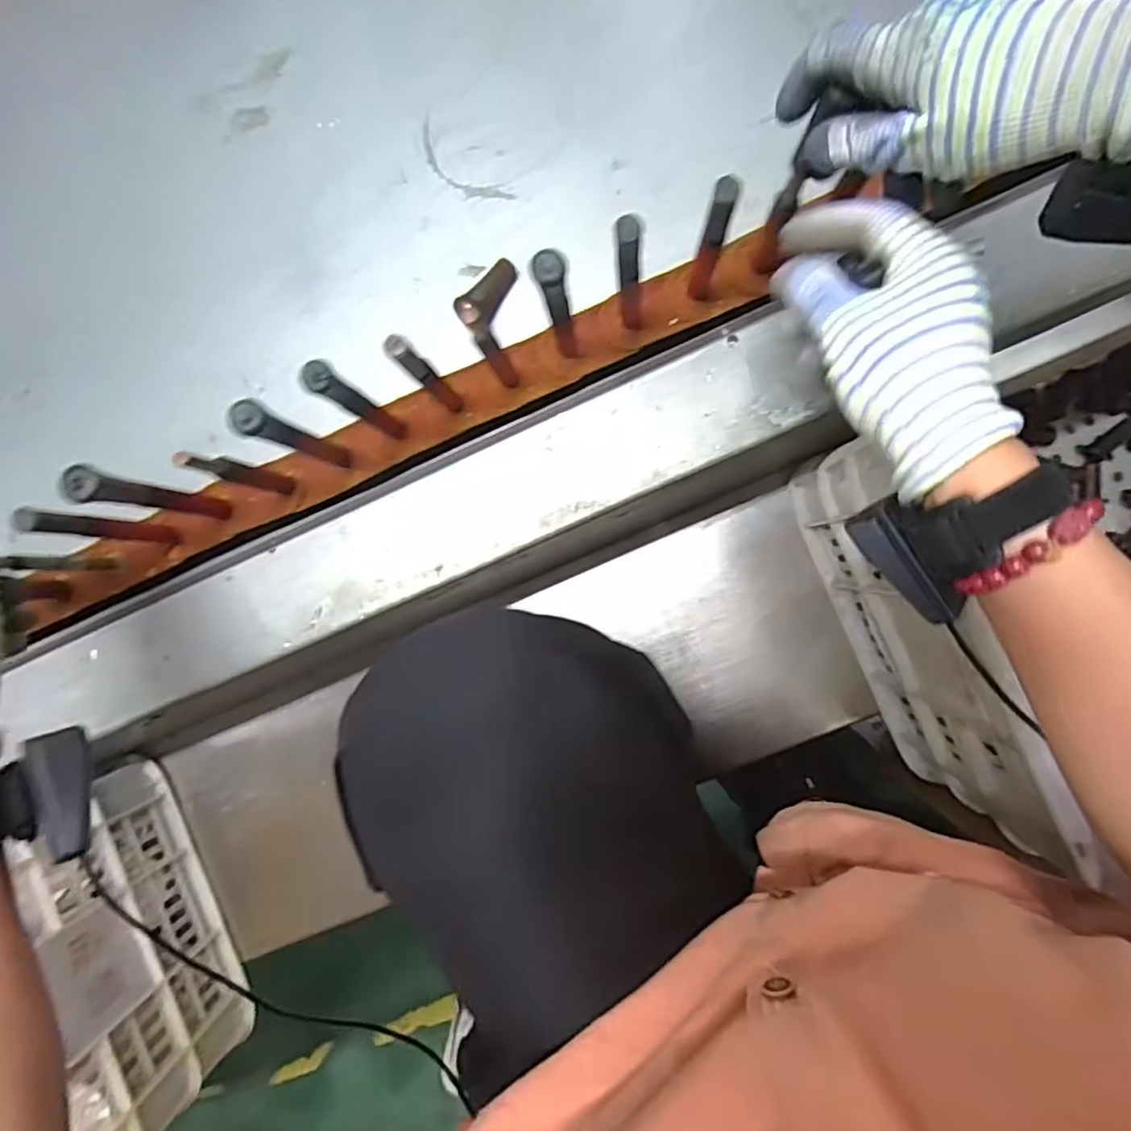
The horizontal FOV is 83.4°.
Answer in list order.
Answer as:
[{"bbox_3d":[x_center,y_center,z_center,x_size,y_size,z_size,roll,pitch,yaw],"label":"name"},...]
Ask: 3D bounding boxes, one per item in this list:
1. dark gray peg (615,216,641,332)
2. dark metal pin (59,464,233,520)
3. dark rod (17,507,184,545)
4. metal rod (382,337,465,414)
[{"bbox_3d":[0.042,-0.187,0.413,0.013,0.138,0.016,-2,92,5],"label":"dark gray peg"},{"bbox_3d":[-0.283,-0.049,0.448,0.016,0.158,0.022,4,91,7],"label":"dark metal pin"},{"bbox_3d":[-0.323,-0.026,0.458,0.014,0.141,0.017,8,92,5],"label":"dark rod"},{"bbox_3d":[-0.093,-0.128,0.431,0.017,0.131,0.014,43,95,3],"label":"metal rod"}]

